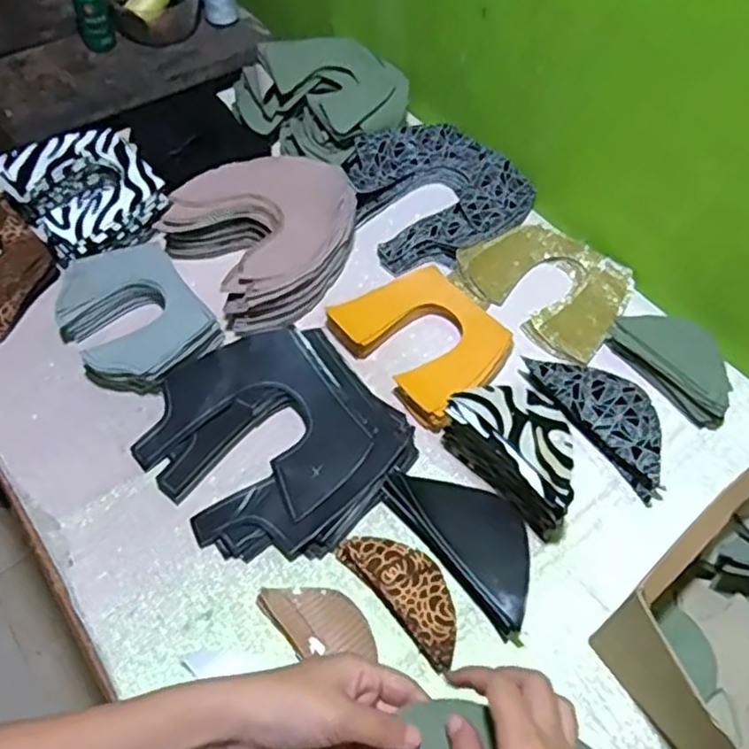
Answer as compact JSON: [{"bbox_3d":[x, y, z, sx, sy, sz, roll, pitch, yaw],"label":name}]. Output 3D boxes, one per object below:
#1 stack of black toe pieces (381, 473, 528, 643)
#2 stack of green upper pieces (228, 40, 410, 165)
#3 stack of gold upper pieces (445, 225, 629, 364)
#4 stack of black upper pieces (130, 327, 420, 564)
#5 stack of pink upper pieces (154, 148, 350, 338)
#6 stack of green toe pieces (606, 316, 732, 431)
[{"bbox_3d":[0.078,0.128,0.559,0.073,0.030,0.145,-33,63,-22],"label":"stack of black toe pieces"},{"bbox_3d":[-0.052,-0.335,0.839,0.172,0.067,0.179,38,62,22],"label":"stack of green upper pieces"},{"bbox_3d":[0.178,-0.096,0.722,0.163,0.027,0.133,35,61,20],"label":"stack of gold upper pieces"},{"bbox_3d":[-0.087,0.053,0.601,0.190,0.030,0.203,-33,63,-22],"label":"stack of black upper pieces"},{"bbox_3d":[-0.106,-0.148,0.724,0.182,0.056,0.179,-31,62,-21],"label":"stack of pink upper pieces"},{"bbox_3d":[0.287,-0.013,0.658,0.065,0.030,0.124,-33,63,-22],"label":"stack of green toe pieces"}]

